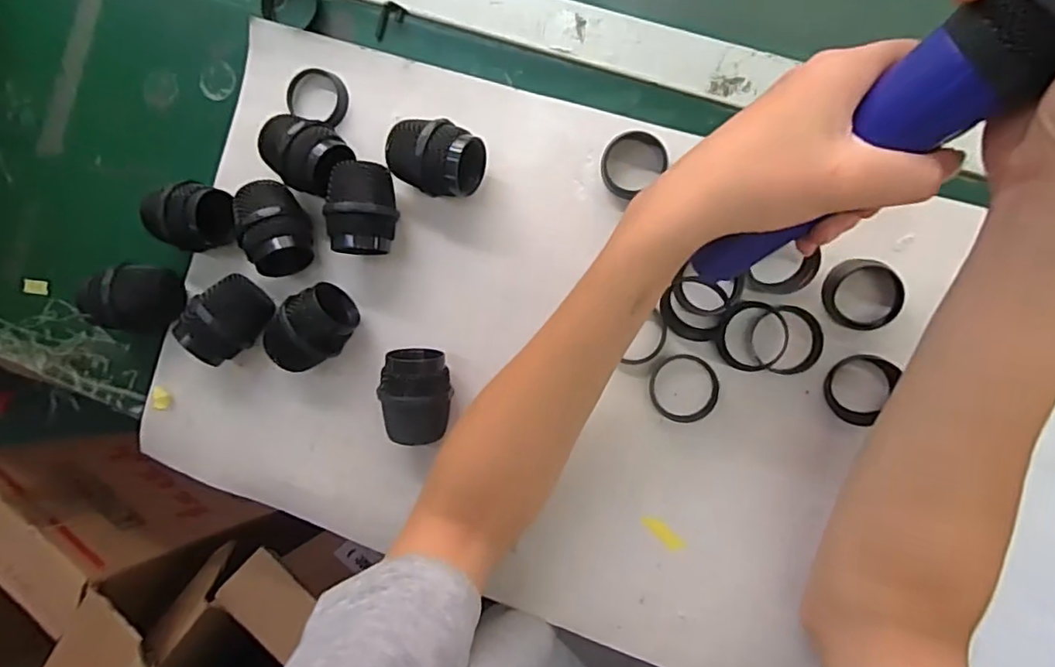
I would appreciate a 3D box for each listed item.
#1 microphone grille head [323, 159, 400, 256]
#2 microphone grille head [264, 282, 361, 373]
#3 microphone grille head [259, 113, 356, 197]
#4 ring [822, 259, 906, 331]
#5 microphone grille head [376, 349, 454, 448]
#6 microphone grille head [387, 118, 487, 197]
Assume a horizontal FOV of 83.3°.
[{"bbox_3d":[-0.108,-0.083,0.399,0.042,0.044,0.060,1,89,9],"label":"microphone grille head"},{"bbox_3d":[-0.148,-0.003,0.407,0.060,0.045,0.044,-27,85,7],"label":"microphone grille head"},{"bbox_3d":[-0.151,-0.123,0.406,0.061,0.042,0.045,32,93,7],"label":"microphone grille head"},{"bbox_3d":[0.208,-0.024,0.369,0.044,0.012,0.043,0,89,9],"label":"ring"},{"bbox_3d":[-0.073,0.042,0.396,0.044,0.042,0.061,5,90,9],"label":"microphone grille head"},{"bbox_3d":[-0.062,-0.117,0.394,0.060,0.046,0.046,29,93,8],"label":"microphone grille head"}]

